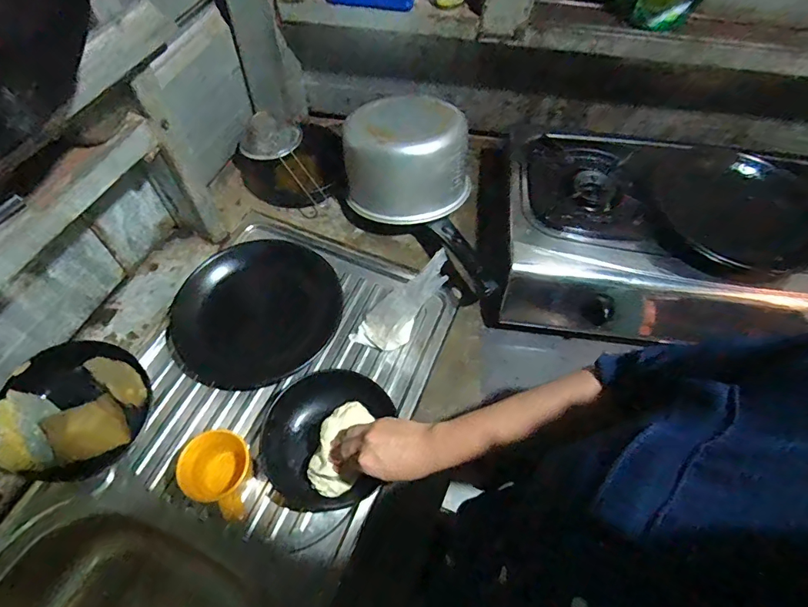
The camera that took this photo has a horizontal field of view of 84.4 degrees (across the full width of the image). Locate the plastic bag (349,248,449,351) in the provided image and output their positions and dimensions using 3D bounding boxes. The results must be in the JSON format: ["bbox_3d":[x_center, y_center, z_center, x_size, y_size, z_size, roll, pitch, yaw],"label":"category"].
[{"bbox_3d":[-0.002,0.003,0.658,0.067,0.216,0.062,3,57,-33],"label":"plastic bag"}]

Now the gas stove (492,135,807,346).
[{"bbox_3d":[0.509,-0.109,0.747,0.703,0.114,0.357,4,61,-1],"label":"gas stove"}]

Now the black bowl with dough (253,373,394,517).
[{"bbox_3d":[-0.110,0.179,0.591,0.166,0.060,0.171,8,61,2],"label":"black bowl with dough"}]

